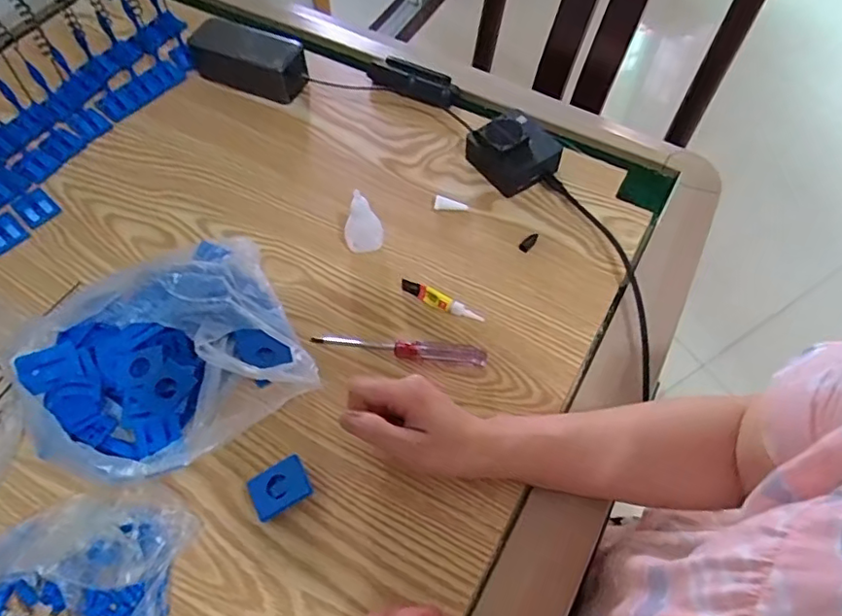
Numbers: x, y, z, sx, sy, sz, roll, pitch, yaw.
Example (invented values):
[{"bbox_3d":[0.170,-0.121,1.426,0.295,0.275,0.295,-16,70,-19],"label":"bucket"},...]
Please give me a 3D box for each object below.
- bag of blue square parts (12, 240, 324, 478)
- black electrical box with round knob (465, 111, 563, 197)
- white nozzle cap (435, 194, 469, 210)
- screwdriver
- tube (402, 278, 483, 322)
[{"bbox_3d":[-0.216,0.034,0.480,0.215,0.057,0.194,-31,64,-17],"label":"bag of blue square parts"},{"bbox_3d":[0.096,-0.160,0.598,0.075,0.048,0.078,-30,64,-17],"label":"black electrical box with round knob"},{"bbox_3d":[0.030,-0.103,0.589,0.033,0.010,0.014,18,61,10],"label":"white nozzle cap"},{"bbox_3d":[-0.019,0.035,0.504,0.150,0.014,0.018,5,59,3],"label":"screwdriver"},{"bbox_3d":[0.018,-0.006,0.526,0.079,0.017,0.010,23,62,12],"label":"tube"}]

